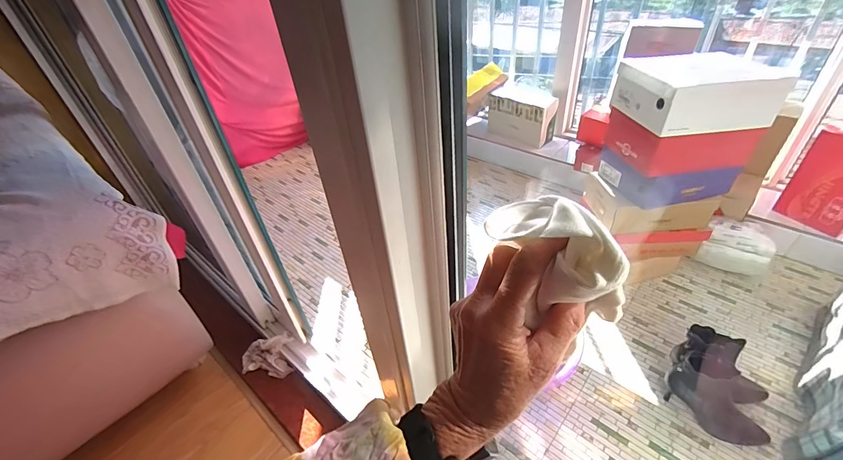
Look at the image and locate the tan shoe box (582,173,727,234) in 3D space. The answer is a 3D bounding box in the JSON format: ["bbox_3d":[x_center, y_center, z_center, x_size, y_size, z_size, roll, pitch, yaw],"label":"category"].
[{"bbox_3d":[0.728,-0.102,1.202,0.319,0.109,0.208,-5,39,1],"label":"tan shoe box"}]

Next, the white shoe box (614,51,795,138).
[{"bbox_3d":[0.707,-0.357,0.970,0.305,0.122,0.242,-5,39,1],"label":"white shoe box"}]

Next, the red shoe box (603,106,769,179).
[{"bbox_3d":[0.726,-0.269,1.064,0.277,0.125,0.239,-9,39,-3],"label":"red shoe box"}]

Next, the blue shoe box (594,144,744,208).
[{"bbox_3d":[0.739,-0.181,1.140,0.297,0.104,0.217,-9,40,-4],"label":"blue shoe box"}]

